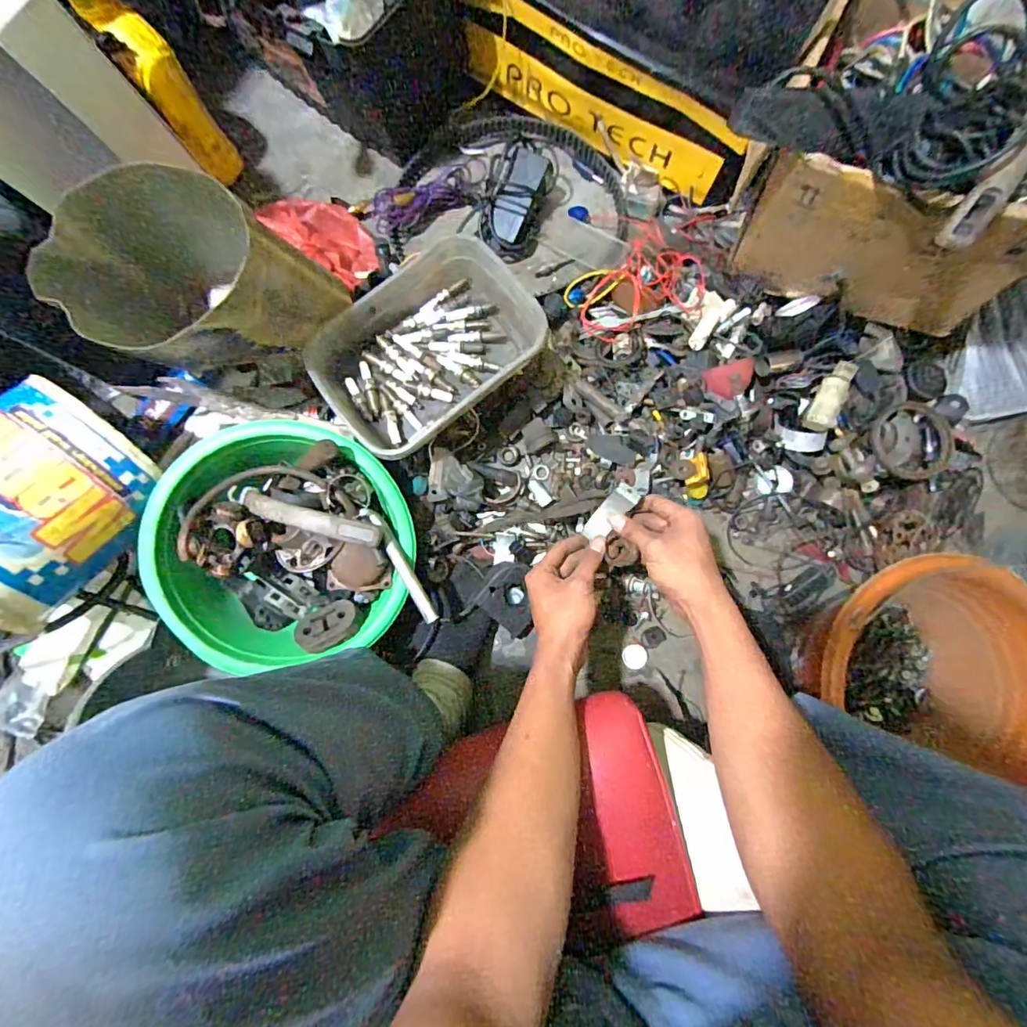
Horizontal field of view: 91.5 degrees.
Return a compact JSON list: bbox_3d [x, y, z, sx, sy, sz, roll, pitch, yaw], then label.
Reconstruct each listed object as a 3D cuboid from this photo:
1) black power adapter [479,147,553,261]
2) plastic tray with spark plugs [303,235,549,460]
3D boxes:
[{"bbox_3d":[0.002,-0.419,0.674,0.078,0.028,0.137,18,102,-1],"label":"black power adapter"},{"bbox_3d":[-0.097,-0.185,0.580,0.248,0.066,0.181,-41,85,-4],"label":"plastic tray with spark plugs"}]

